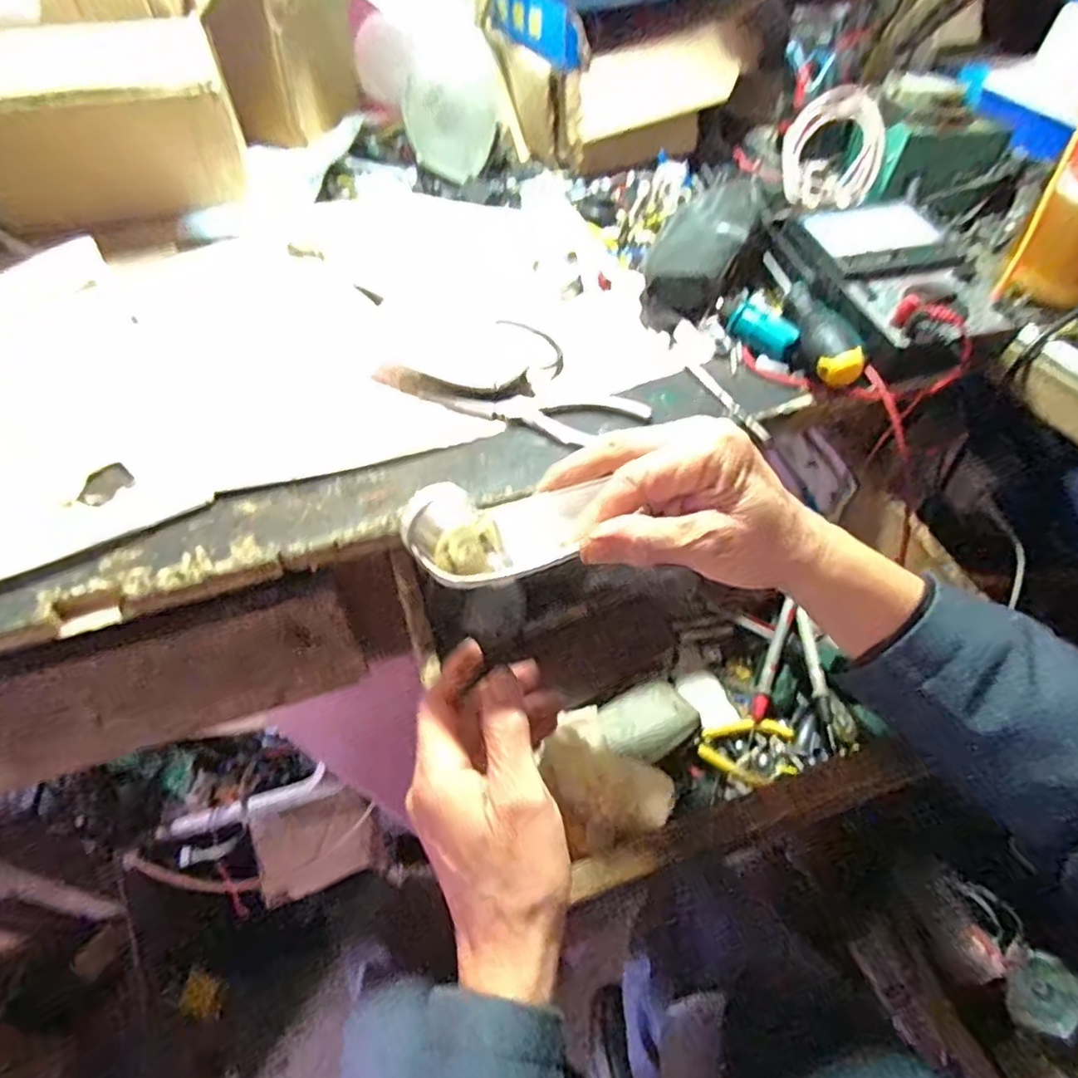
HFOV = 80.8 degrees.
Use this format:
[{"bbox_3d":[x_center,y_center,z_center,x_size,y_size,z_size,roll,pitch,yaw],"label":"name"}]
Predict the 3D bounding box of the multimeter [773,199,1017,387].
[{"bbox_3d":[0.271,-0.192,0.482,0.120,0.040,0.191,-9,52,-10],"label":"multimeter"}]

